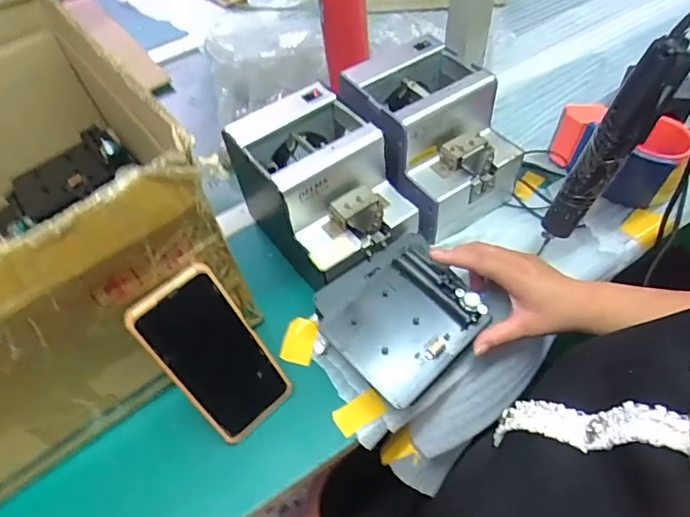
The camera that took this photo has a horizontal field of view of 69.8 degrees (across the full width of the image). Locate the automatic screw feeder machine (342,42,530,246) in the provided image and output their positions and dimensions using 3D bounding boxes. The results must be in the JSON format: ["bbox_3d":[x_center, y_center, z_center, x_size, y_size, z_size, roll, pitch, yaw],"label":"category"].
[{"bbox_3d":[0.097,-0.136,0.567,0.148,0.131,0.175,-29,56,-15],"label":"automatic screw feeder machine"}]

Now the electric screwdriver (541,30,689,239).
[{"bbox_3d":[0.244,-0.102,0.459,0.028,0.204,0.035,-15,49,-37],"label":"electric screwdriver"}]

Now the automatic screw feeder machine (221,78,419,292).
[{"bbox_3d":[-0.024,-0.076,0.533,0.126,0.125,0.180,-33,57,-18],"label":"automatic screw feeder machine"}]

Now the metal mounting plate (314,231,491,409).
[{"bbox_3d":[0.055,0.053,0.487,0.139,0.046,0.130,-36,58,-20],"label":"metal mounting plate"}]

